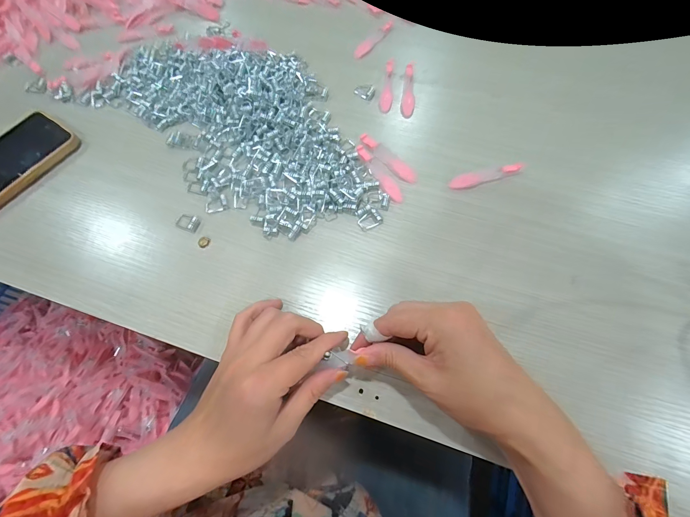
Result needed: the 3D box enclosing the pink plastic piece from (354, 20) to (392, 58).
[{"bbox_3d":[0.037,-0.284,0.432,0.018,0.004,0.080,36,73,14],"label":"pink plastic piece"}]

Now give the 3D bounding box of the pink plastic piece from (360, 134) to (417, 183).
[{"bbox_3d":[0.045,-0.106,0.351,0.075,0.005,0.020,40,74,16],"label":"pink plastic piece"}]

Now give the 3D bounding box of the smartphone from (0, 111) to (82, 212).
[{"bbox_3d":[-0.368,-0.092,0.350,0.080,0.011,0.158,33,72,14],"label":"smartphone"}]

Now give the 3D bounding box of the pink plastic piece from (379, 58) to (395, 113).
[{"bbox_3d":[0.053,-0.209,0.398,0.014,0.004,0.083,10,68,5],"label":"pink plastic piece"}]

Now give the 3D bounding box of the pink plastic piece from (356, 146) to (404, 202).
[{"bbox_3d":[0.036,-0.090,0.343,0.017,0.004,0.077,-28,70,-10],"label":"pink plastic piece"}]

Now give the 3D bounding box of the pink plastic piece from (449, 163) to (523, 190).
[{"bbox_3d":[0.144,-0.087,0.342,0.072,0.011,0.017,-15,68,-5],"label":"pink plastic piece"}]

